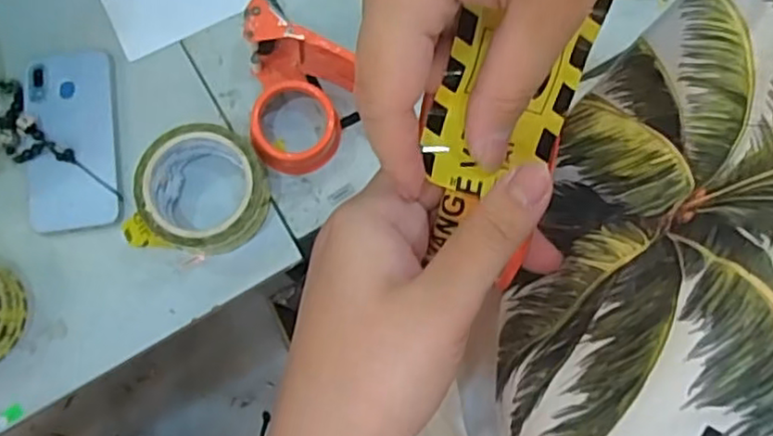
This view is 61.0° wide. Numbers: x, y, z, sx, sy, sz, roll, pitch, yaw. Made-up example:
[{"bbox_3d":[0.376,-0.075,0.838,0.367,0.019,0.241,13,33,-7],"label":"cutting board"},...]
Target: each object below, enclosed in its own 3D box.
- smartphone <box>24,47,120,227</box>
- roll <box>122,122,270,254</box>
[{"bbox_3d":[-0.270,-0.068,0.565,0.073,0.015,0.158,-9,79,-3],"label":"smartphone"},{"bbox_3d":[-0.152,-0.023,0.540,0.102,0.047,0.098,0,79,-1],"label":"roll"}]

